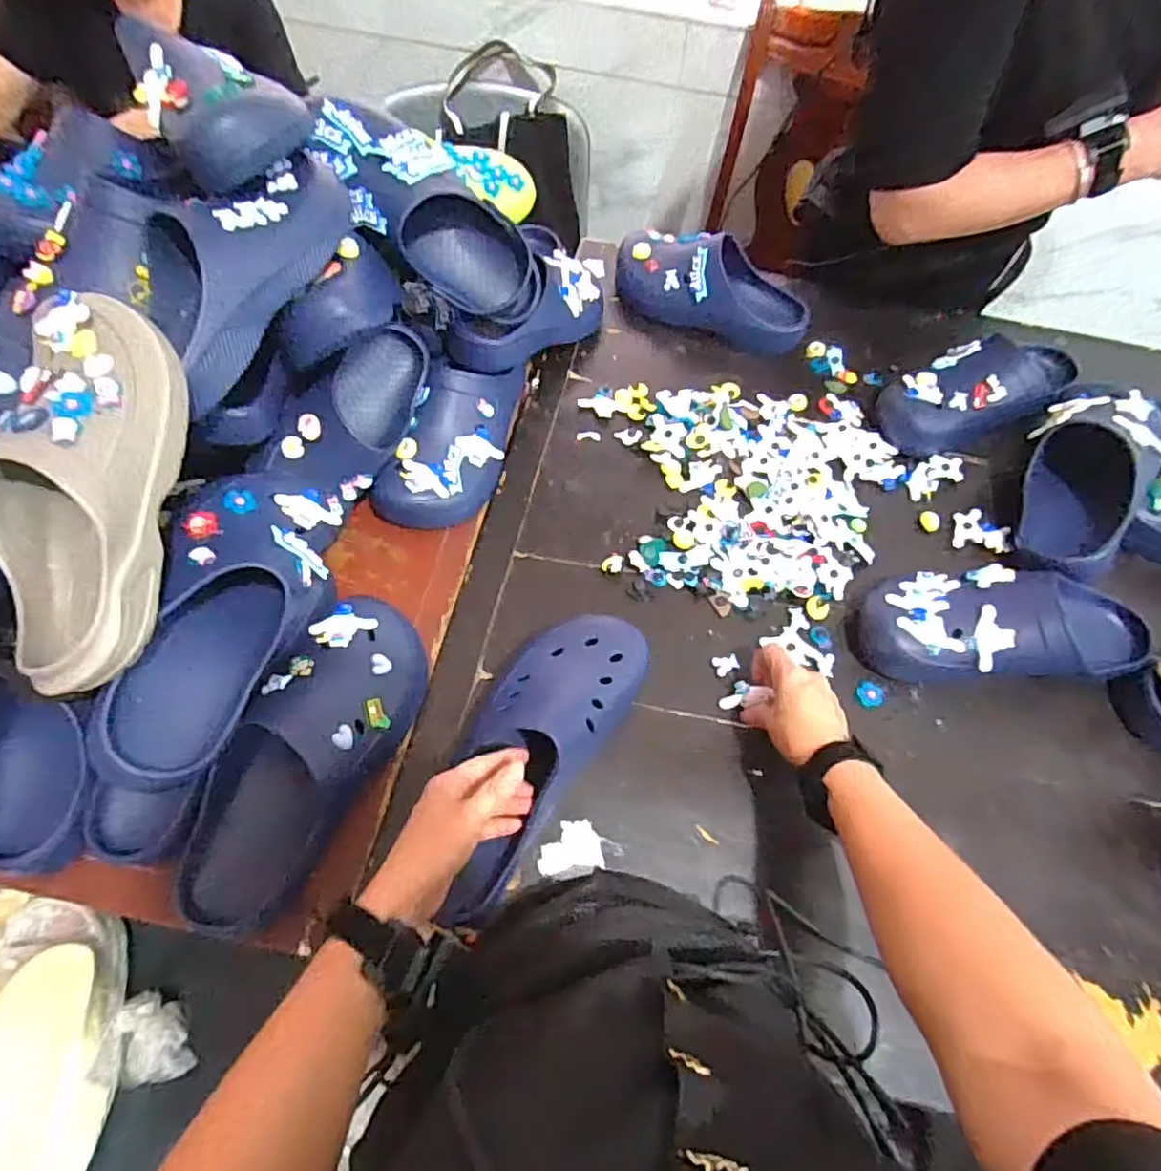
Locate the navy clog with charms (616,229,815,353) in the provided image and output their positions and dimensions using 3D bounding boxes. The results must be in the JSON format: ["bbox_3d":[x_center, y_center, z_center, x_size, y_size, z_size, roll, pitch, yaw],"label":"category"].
[{"bbox_3d":[0.176,-0.407,0.863,0.276,0.085,0.109,22,65,9],"label":"navy clog with charms"}]

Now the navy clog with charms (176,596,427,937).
[{"bbox_3d":[-0.242,0.145,0.565,0.120,0.083,0.294,19,64,7],"label":"navy clog with charms"}]

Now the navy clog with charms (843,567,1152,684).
[{"bbox_3d":[0.441,0.039,0.657,0.296,0.092,0.111,1,63,-1],"label":"navy clog with charms"}]

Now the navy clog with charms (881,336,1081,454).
[{"bbox_3d":[0.520,-0.257,0.814,0.285,0.079,0.116,-21,66,-12],"label":"navy clog with charms"}]

